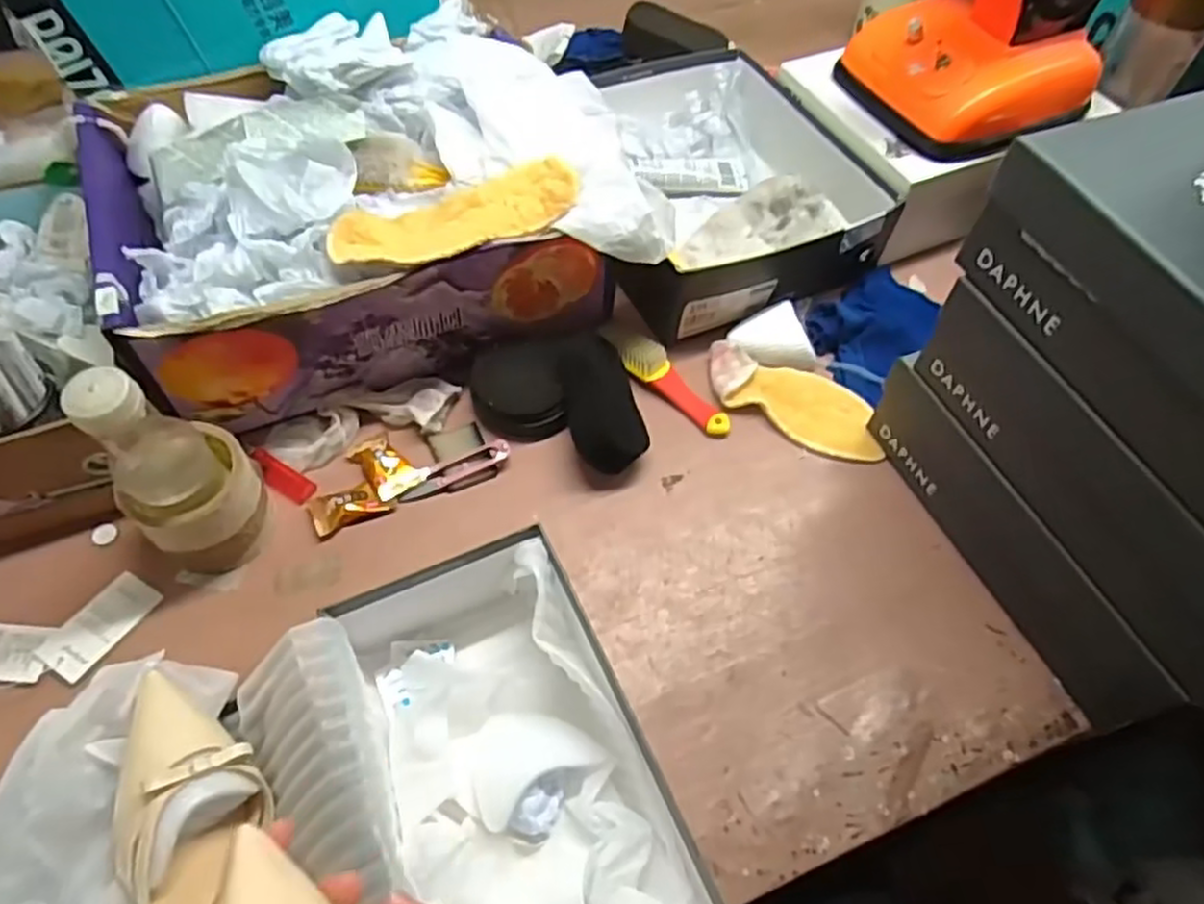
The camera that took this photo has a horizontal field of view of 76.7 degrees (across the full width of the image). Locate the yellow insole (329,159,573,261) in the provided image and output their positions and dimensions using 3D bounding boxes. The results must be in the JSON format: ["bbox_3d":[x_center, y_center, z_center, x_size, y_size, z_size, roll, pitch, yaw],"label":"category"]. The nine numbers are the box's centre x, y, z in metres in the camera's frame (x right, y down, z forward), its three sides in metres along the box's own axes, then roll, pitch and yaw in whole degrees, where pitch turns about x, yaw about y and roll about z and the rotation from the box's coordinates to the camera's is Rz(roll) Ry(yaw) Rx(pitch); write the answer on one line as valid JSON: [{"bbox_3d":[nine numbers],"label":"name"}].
[{"bbox_3d":[-0.113,-0.186,0.601,0.195,0.023,0.066,-19,60,-14],"label":"yellow insole"}]

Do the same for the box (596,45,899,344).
[{"bbox_3d":[0.106,-0.284,0.791,0.277,0.088,0.329,-16,59,-13],"label":"box"}]

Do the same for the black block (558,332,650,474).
[{"bbox_3d":[0.001,-0.041,0.664,0.063,0.055,0.124,-10,58,-9],"label":"black block"}]

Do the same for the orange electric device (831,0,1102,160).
[{"bbox_3d":[0.361,-0.419,0.701,0.191,0.189,0.175,-23,61,-17],"label":"orange electric device"}]

